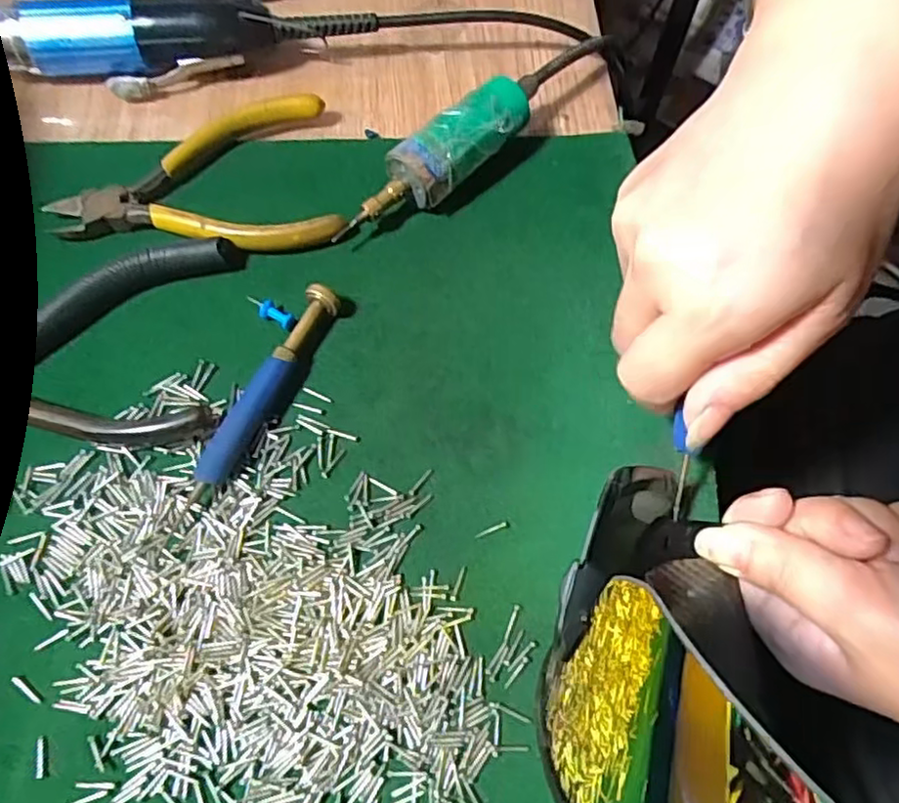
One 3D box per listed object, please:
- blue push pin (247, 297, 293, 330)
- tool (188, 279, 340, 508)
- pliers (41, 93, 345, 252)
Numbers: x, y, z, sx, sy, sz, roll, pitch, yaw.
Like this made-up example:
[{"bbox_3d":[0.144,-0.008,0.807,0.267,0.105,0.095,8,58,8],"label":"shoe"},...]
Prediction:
[{"bbox_3d":[-0.073,-0.037,0.268,0.023,0.007,0.008,37,70,15],"label":"blue push pin"},{"bbox_3d":[-0.068,-0.005,0.249,0.011,0.013,0.090,26,67,10],"label":"tool"},{"bbox_3d":[-0.109,-0.098,0.291,0.120,0.015,0.077,-2,65,-2],"label":"pliers"}]

